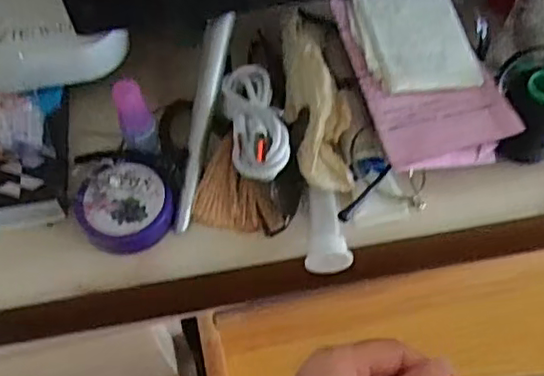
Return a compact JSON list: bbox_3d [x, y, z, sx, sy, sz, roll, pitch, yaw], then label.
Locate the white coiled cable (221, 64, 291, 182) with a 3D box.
[{"bbox_3d":[-0.010,-0.040,0.337,0.029,0.025,0.084,-9,58,-4],"label":"white coiled cable"}]

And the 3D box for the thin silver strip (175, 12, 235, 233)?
[{"bbox_3d":[-0.040,-0.039,0.352,0.014,0.005,0.126,9,82,8],"label":"thin silver strip"}]

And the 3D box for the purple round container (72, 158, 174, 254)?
[{"bbox_3d":[-0.081,0.009,0.343,0.051,0.019,0.050,-1,58,2],"label":"purple round container"}]

